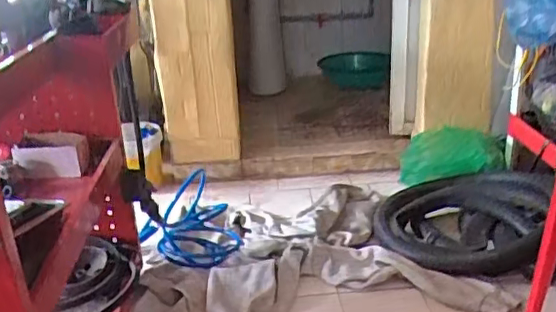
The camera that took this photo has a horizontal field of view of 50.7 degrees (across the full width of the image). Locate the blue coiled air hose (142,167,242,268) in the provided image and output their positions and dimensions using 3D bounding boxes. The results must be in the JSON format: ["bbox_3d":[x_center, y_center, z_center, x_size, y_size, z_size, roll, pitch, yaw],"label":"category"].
[{"bbox_3d":[-0.234,0.157,1.564,0.259,0.151,0.284,-4,23,-5],"label":"blue coiled air hose"}]

